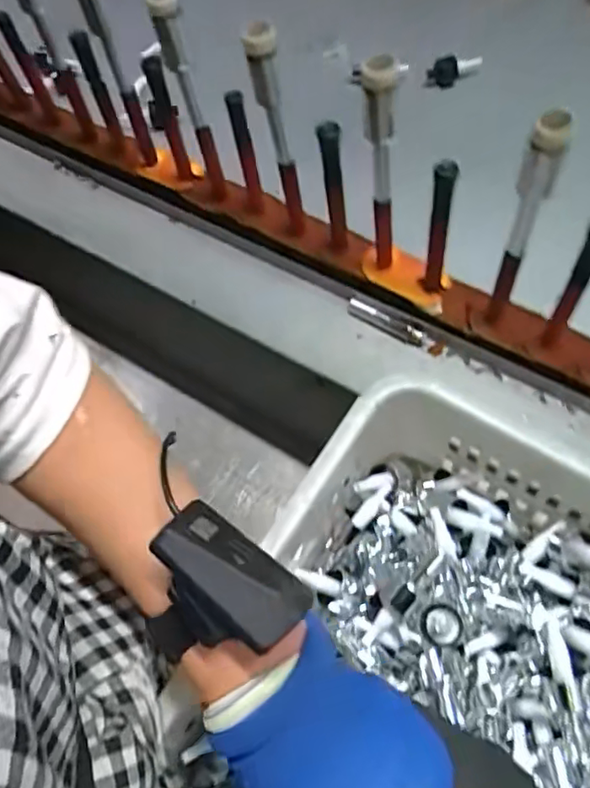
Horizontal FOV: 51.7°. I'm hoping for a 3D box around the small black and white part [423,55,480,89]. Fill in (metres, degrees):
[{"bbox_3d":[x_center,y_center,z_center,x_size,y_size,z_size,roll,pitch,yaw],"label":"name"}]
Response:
[{"bbox_3d":[0.203,-0.417,0.786,0.066,0.037,0.019,-10,63,-4],"label":"small black and white part"}]

